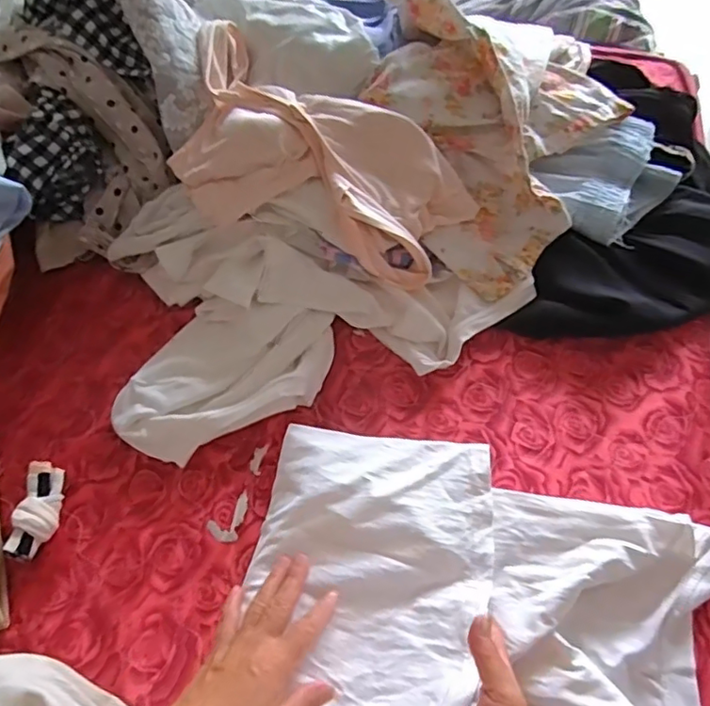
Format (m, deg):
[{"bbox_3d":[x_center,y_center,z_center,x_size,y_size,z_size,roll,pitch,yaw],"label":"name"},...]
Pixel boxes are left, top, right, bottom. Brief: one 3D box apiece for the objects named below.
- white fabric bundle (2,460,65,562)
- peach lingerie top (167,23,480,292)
[{"bbox_3d":[-0.311,0.153,0.570,0.035,0.026,0.092,0,61,3],"label":"white fabric bundle"},{"bbox_3d":[-0.065,-0.216,0.670,0.380,0.097,0.201,32,67,19],"label":"peach lingerie top"}]

